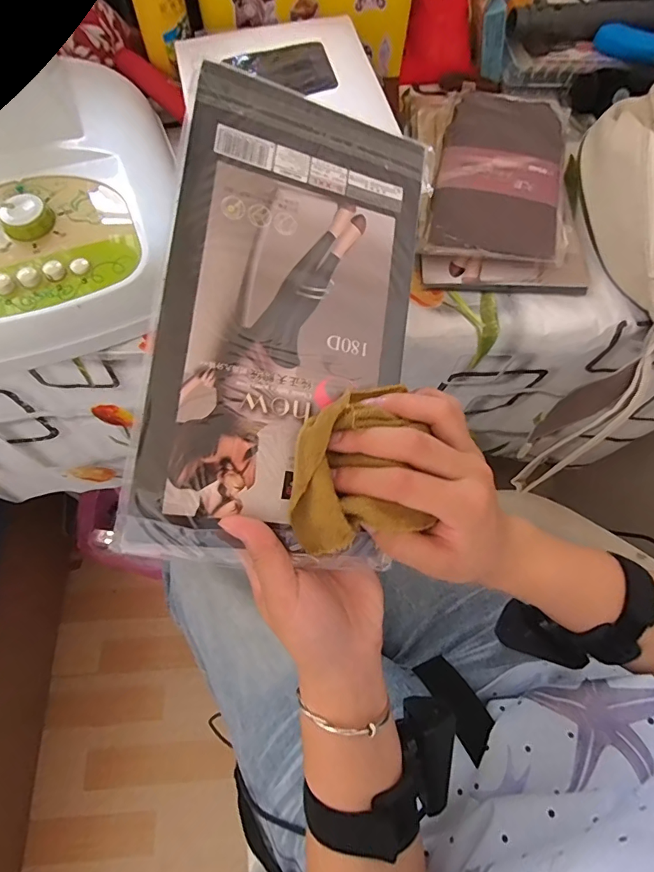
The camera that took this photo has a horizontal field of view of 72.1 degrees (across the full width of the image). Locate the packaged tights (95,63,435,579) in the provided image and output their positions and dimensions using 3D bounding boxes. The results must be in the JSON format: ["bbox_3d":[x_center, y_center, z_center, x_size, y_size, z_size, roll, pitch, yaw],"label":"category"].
[{"bbox_3d":[-0.020,-0.069,0.260,0.143,0.008,0.273,9,83,-15],"label":"packaged tights"}]

